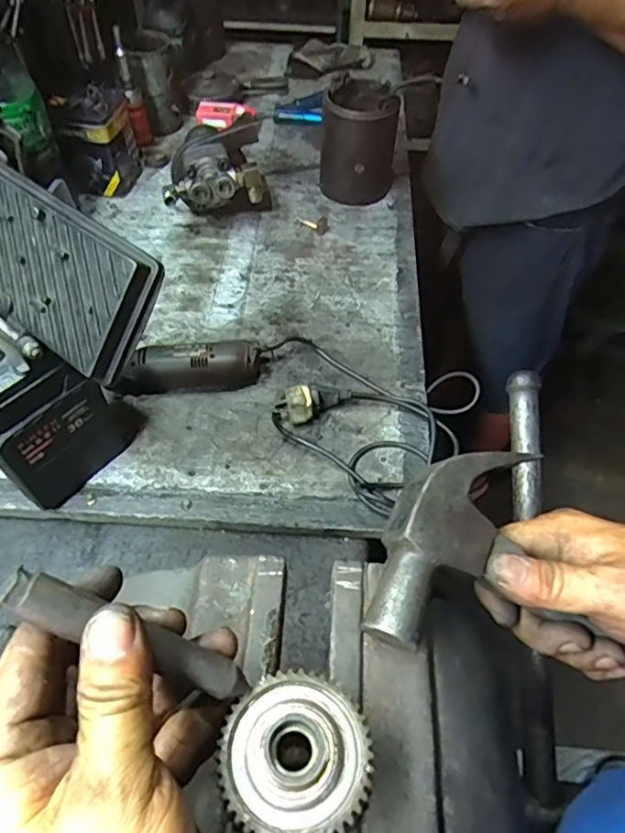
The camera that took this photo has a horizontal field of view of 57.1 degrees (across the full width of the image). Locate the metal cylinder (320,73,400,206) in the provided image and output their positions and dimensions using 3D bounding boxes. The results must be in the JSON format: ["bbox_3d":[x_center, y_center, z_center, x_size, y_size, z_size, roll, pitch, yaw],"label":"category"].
[{"bbox_3d":[0.070,-0.418,0.878,0.111,0.144,0.103,5,55,5],"label":"metal cylinder"}]

